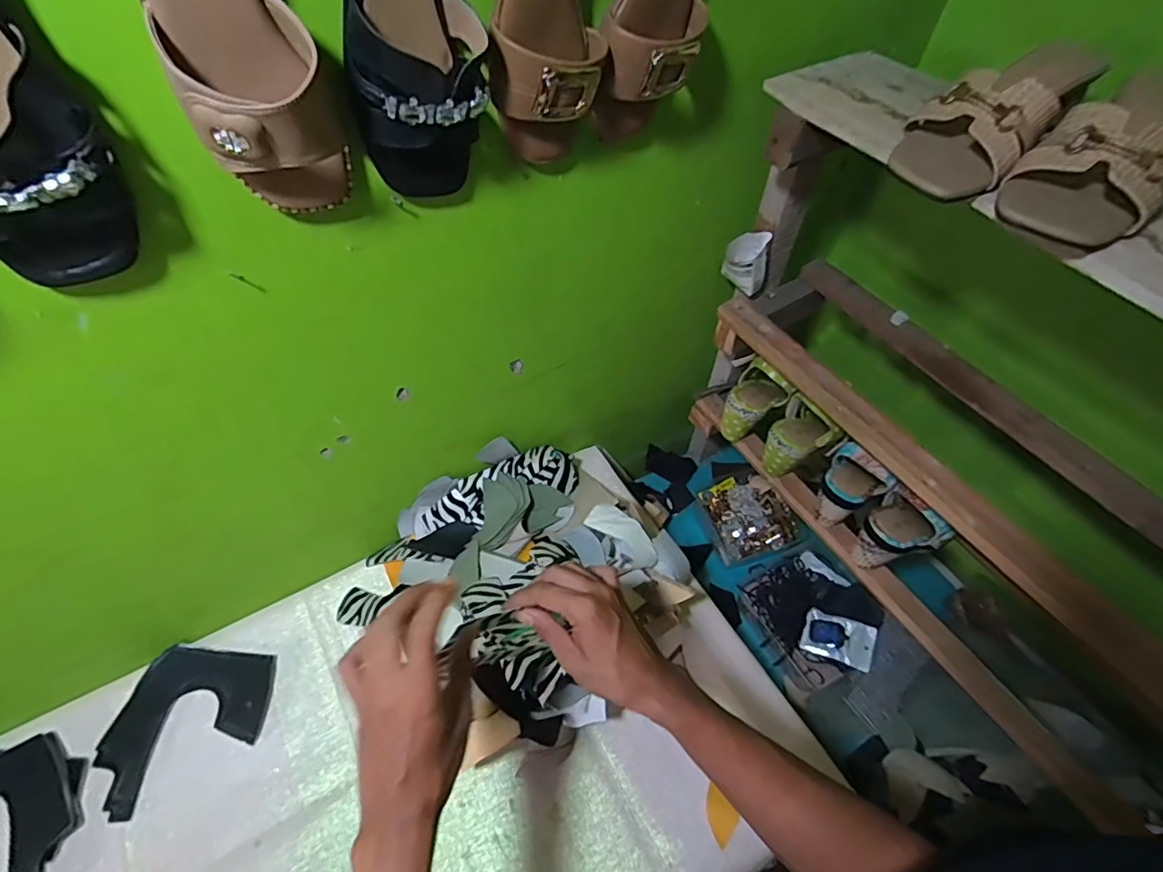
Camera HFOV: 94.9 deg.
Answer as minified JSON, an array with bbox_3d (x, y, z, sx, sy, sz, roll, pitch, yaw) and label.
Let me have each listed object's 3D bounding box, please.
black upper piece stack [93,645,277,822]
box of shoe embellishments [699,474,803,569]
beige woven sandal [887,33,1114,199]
[{"bbox_3d":[-0.517,0.378,0.694,0.193,0.007,0.190,5,53,1],"label":"black upper piece stack"},{"bbox_3d":[0.303,0.141,0.970,0.138,0.035,0.150,-16,56,-14],"label":"box of shoe embellishments"},{"bbox_3d":[0.349,-0.276,0.442,0.098,0.064,0.233,36,60,22],"label":"beige woven sandal"}]

